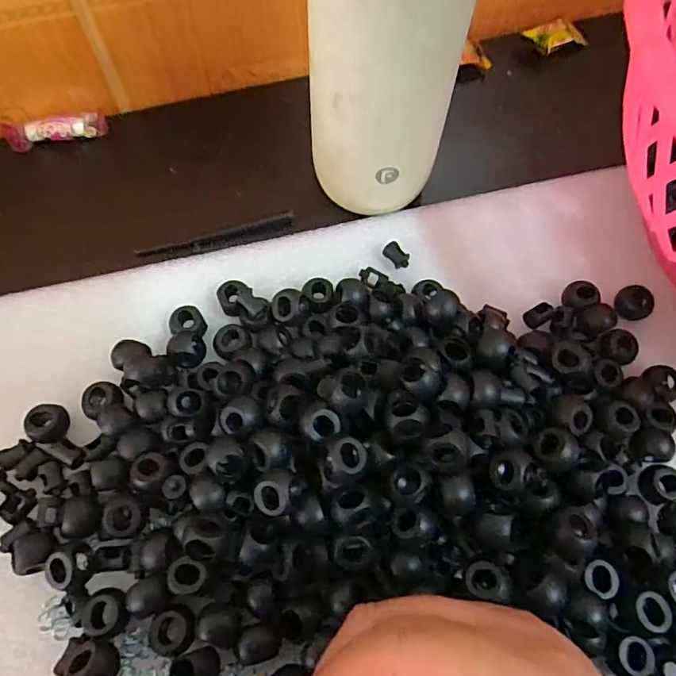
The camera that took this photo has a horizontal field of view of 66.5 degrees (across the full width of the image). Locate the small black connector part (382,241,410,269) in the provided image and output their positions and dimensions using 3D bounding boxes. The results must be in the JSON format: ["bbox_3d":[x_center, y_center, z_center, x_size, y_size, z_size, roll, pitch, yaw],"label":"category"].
[{"bbox_3d":[0.031,-0.043,0.274,0.010,0.008,0.014,-38,71,-15],"label":"small black connector part"}]

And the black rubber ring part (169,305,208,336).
[{"bbox_3d":[-0.074,-0.007,0.254,0.016,0.010,0.014,-5,66,-2],"label":"black rubber ring part"}]

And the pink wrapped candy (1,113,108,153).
[{"bbox_3d":[-0.171,-0.127,0.314,0.057,0.011,0.015,-17,67,-7],"label":"pink wrapped candy"}]

